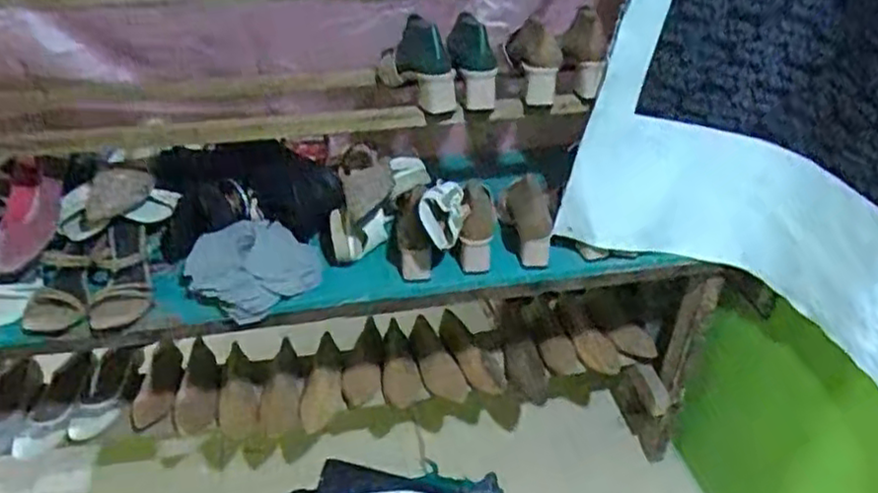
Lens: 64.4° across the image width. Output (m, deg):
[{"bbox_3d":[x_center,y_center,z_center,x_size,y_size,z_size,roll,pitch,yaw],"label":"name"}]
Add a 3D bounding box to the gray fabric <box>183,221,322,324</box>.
[{"bbox_3d":[-0.290,0.033,1.088,0.195,0.084,0.129,-23,42,-31],"label":"gray fabric"}]

